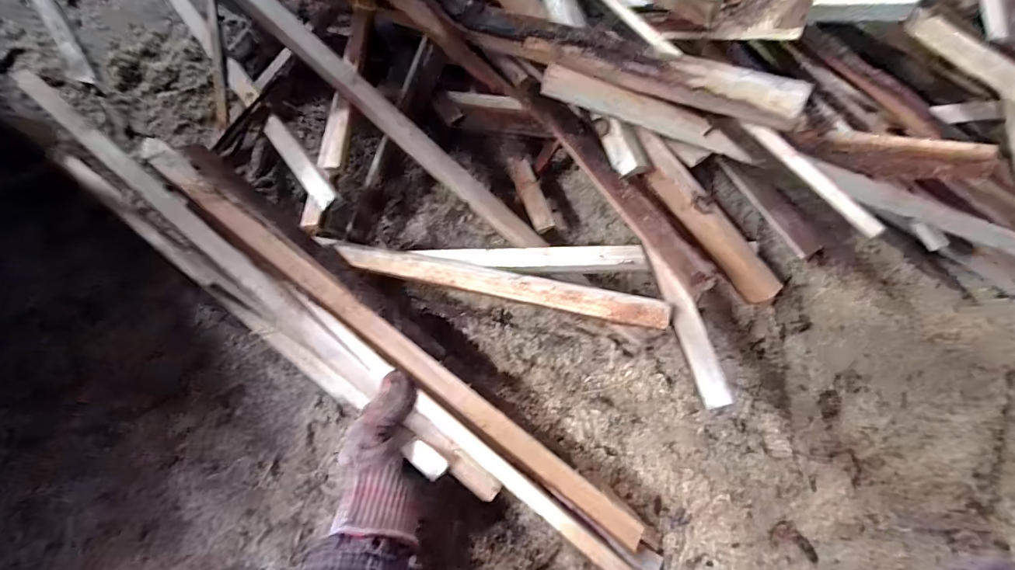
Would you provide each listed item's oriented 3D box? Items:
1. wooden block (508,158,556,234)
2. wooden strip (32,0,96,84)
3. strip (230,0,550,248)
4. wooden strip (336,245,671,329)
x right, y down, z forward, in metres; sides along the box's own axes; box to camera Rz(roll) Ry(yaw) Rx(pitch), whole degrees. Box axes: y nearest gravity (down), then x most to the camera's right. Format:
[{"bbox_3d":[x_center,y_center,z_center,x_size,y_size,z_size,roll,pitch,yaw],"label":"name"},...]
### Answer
[{"bbox_3d":[0.022,-0.083,0.399,0.020,0.007,0.075,-20,77,-4],"label":"wooden block"},{"bbox_3d":[-0.543,-0.307,0.533,0.024,0.006,0.189,-36,76,-8],"label":"wooden strip"},{"bbox_3d":[-0.095,-0.137,0.364,0.320,0.015,0.026,40,78,-12],"label":"strip"},{"bbox_3d":[-0.016,-0.003,0.357,0.276,0.012,0.021,11,75,18],"label":"wooden strip"}]

